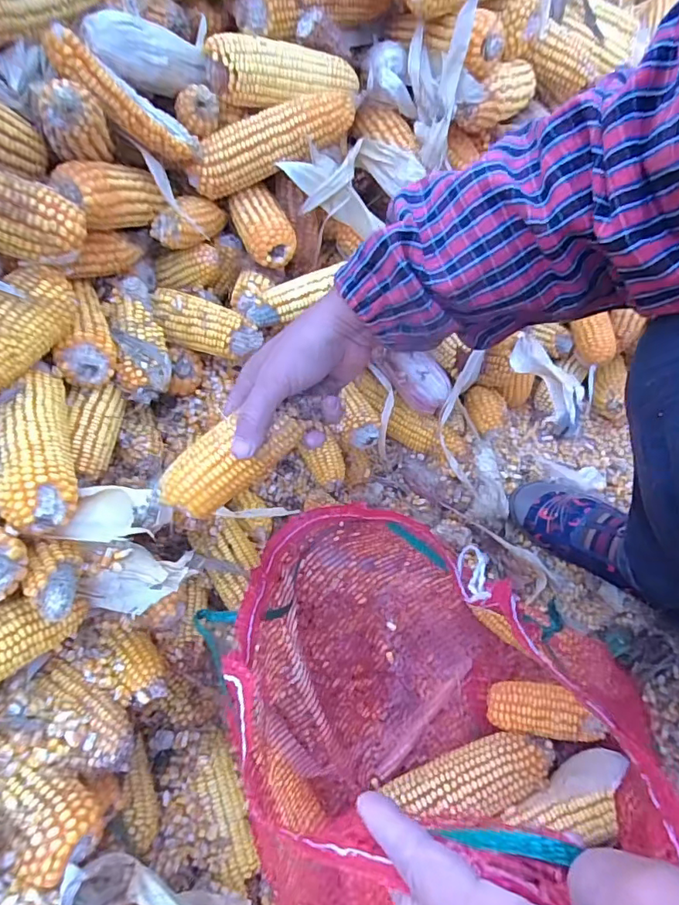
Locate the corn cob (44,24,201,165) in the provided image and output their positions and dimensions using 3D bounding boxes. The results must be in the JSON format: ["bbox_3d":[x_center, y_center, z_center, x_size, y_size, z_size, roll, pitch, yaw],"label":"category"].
[{"bbox_3d":[-0.180,-0.295,0.433,0.030,0.134,0.027,-35,60,24],"label":"corn cob"}]

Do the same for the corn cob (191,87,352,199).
[{"bbox_3d":[-0.069,-0.303,0.491,0.167,0.044,0.038,-21,61,8],"label":"corn cob"}]

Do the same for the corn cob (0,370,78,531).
[{"bbox_3d":[-0.215,-0.007,0.359,0.041,0.036,0.128,-17,62,-12],"label":"corn cob"}]

